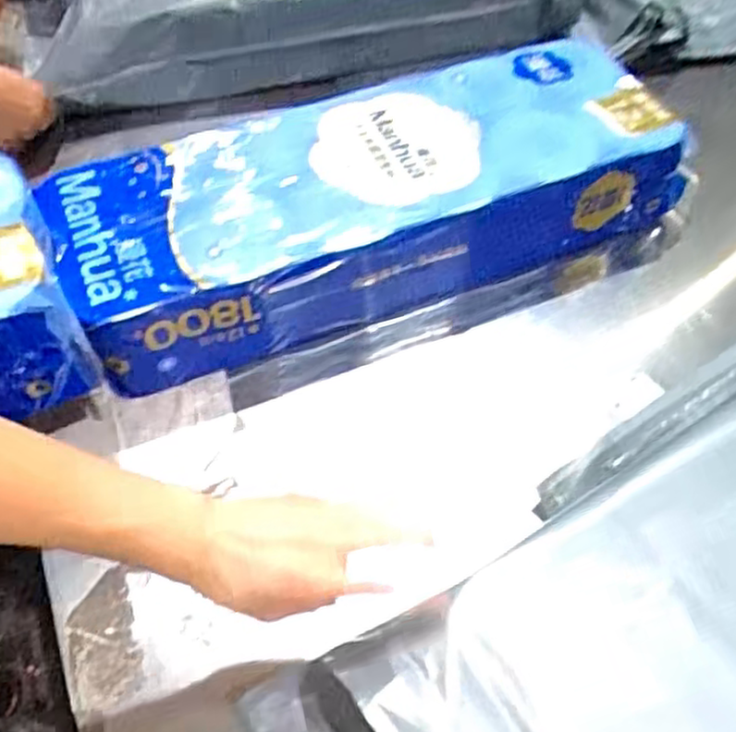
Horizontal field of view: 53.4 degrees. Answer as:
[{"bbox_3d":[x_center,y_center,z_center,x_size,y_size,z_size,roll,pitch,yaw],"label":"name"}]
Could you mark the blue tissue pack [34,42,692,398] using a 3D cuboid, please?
[{"bbox_3d":[0.009,-0.163,0.730,0.575,0.130,0.196,-20,55,-11],"label":"blue tissue pack"}]

